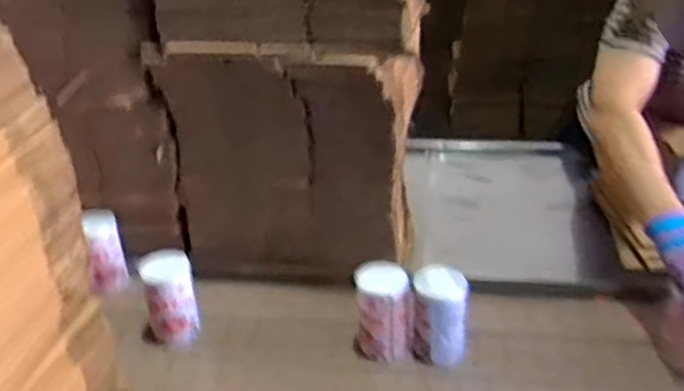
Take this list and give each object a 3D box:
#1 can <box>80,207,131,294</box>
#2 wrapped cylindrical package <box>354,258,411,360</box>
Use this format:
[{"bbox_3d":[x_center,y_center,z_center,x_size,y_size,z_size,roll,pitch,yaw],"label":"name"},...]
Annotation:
[{"bbox_3d":[-0.360,0.084,1.005,0.060,0.117,0.051,-16,34,-21],"label":"can"},{"bbox_3d":[0.052,0.152,0.862,0.073,0.107,0.072,0,32,5],"label":"wrapped cylindrical package"}]

